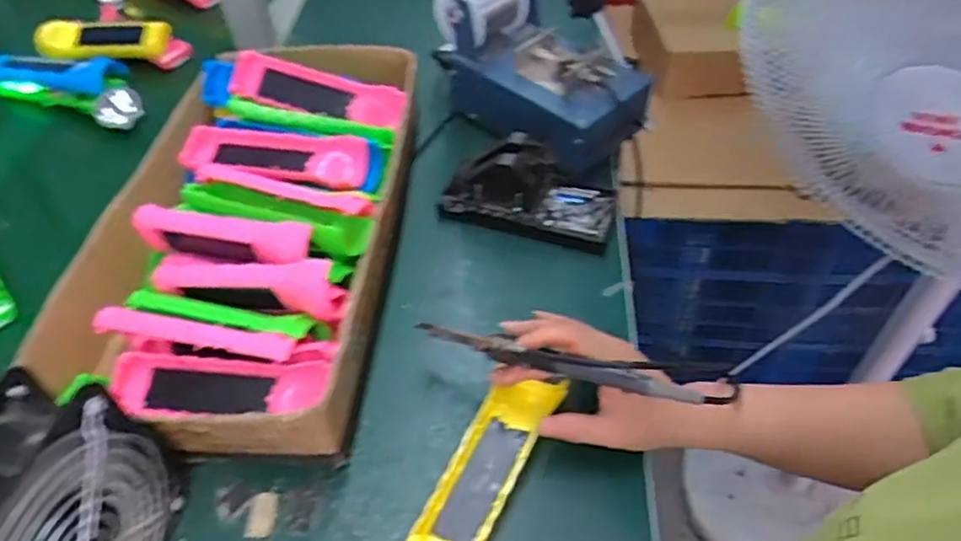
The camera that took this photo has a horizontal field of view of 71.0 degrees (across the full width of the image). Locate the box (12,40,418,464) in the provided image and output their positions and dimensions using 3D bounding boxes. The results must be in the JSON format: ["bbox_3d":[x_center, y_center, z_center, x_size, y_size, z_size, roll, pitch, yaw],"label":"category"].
[{"bbox_3d":[-0.180,-0.046,0.567,0.232,0.090,0.421,5,49,6],"label":"box"}]

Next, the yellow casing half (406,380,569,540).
[{"bbox_3d":[0.006,0.131,0.460,0.046,0.019,0.150,24,55,17],"label":"yellow casing half"}]

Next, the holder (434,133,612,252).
[{"bbox_3d":[0.047,-0.080,0.619,0.152,0.070,0.074,14,50,13],"label":"holder"}]

